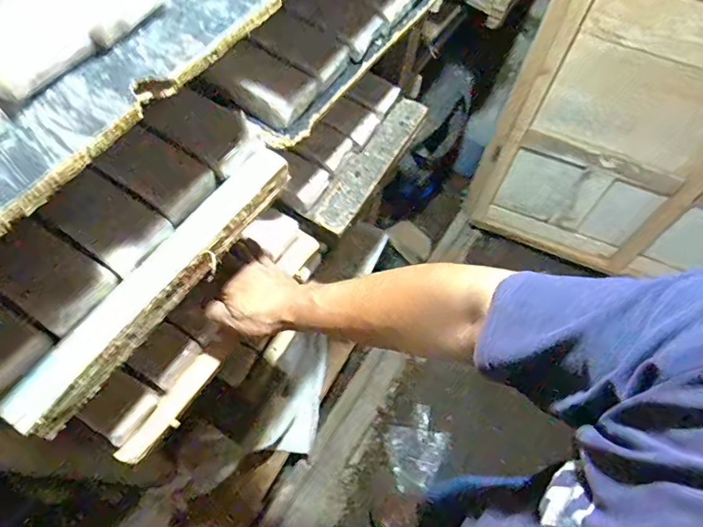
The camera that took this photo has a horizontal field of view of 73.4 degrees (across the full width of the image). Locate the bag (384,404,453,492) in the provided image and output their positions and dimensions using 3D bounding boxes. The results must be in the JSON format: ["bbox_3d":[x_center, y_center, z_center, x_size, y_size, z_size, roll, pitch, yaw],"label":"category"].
[{"bbox_3d":[0.188,0.544,1.387,0.212,0.035,0.169,-39,65,-22],"label":"bag"}]

